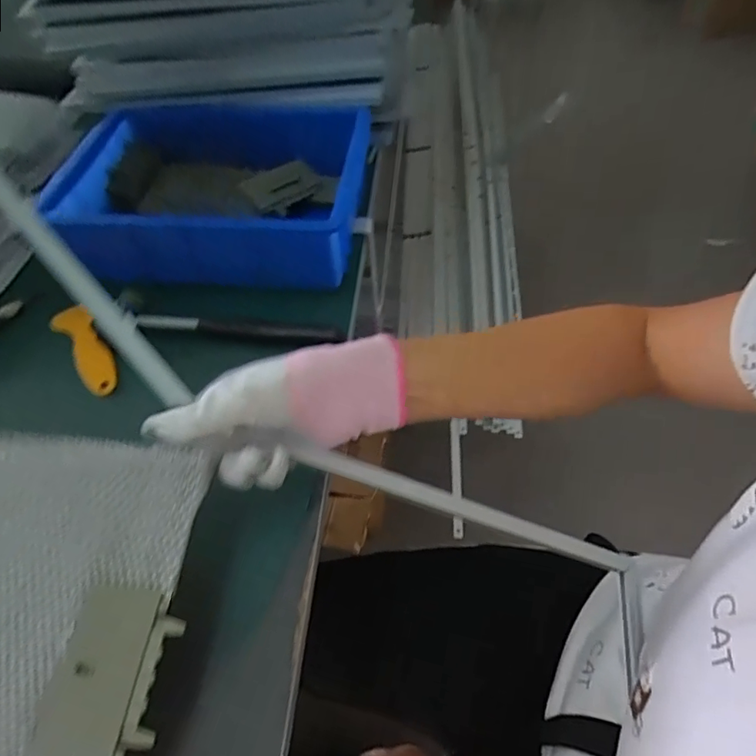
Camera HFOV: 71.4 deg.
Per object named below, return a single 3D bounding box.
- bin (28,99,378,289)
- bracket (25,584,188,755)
[{"bbox_3d":[-0.171,-0.204,0.572,0.313,0.089,0.215,4,53,8],"label":"bin"},{"bbox_3d":[-0.142,0.159,0.282,0.057,0.016,0.085,3,53,7],"label":"bracket"}]

